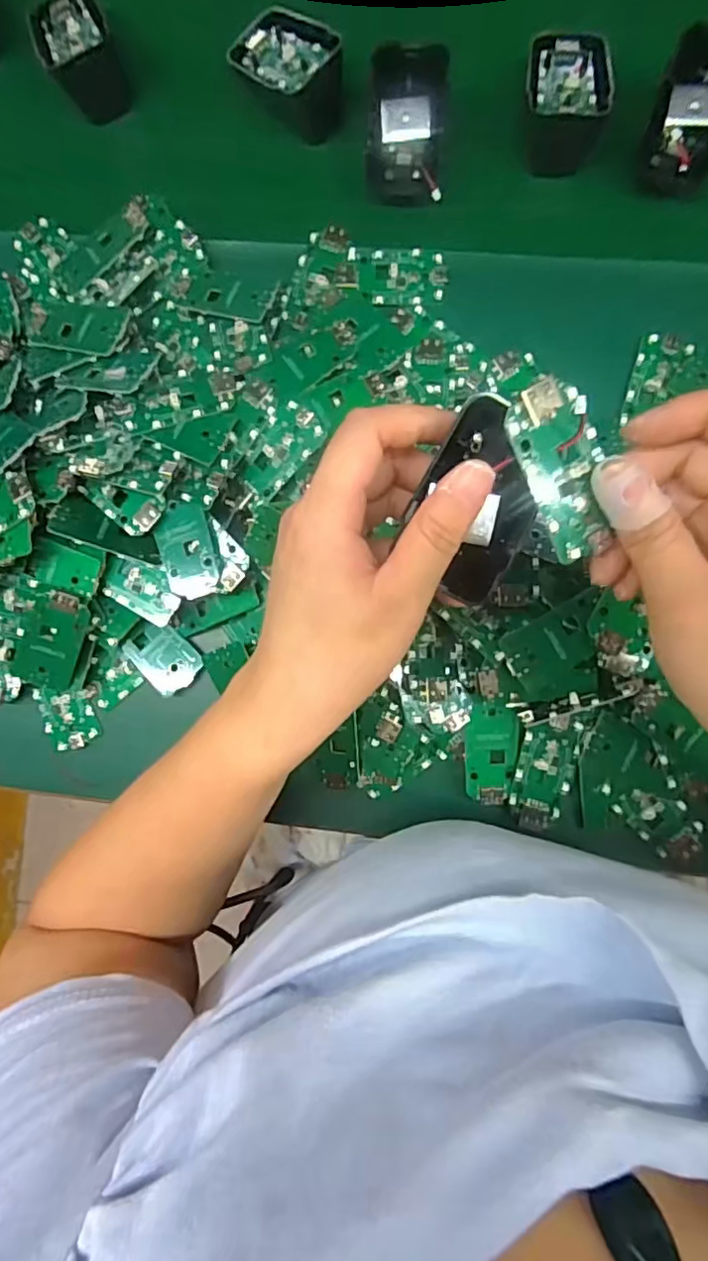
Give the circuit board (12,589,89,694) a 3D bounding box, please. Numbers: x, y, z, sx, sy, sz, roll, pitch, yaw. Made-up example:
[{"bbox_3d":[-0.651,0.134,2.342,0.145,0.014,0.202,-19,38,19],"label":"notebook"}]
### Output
[{"bbox_3d":[-0.174,0.006,0.342,0.035,0.008,0.062,21,111,-9],"label":"circuit board"}]

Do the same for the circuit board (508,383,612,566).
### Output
[{"bbox_3d":[0.075,-0.056,0.215,0.029,0.007,0.062,-21,106,4],"label":"circuit board"}]

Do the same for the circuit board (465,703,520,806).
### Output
[{"bbox_3d":[0.078,0.070,0.339,0.028,0.010,0.056,2,90,5],"label":"circuit board"}]

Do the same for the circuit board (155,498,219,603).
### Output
[{"bbox_3d":[-0.092,-0.045,0.331,0.030,0.007,0.052,-13,89,4],"label":"circuit board"}]

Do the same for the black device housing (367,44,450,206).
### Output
[{"bbox_3d":[0.031,-0.293,0.349,0.045,0.021,0.079,5,90,4],"label":"black device housing"}]

